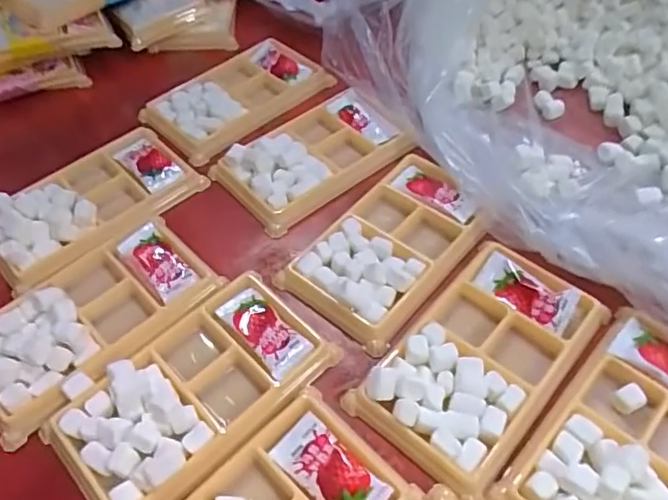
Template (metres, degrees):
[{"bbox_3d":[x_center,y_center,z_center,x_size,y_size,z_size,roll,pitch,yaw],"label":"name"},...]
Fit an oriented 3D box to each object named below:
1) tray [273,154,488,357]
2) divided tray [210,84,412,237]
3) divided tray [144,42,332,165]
[{"bbox_3d":[0.037,-0.005,0.347,0.073,0.020,0.133,33,61,25],"label":"tray"},{"bbox_3d":[-0.015,-0.067,0.396,0.122,0.018,0.078,-34,58,-21],"label":"divided tray"},{"bbox_3d":[-0.078,-0.123,0.444,0.080,0.015,0.136,36,62,26],"label":"divided tray"}]

